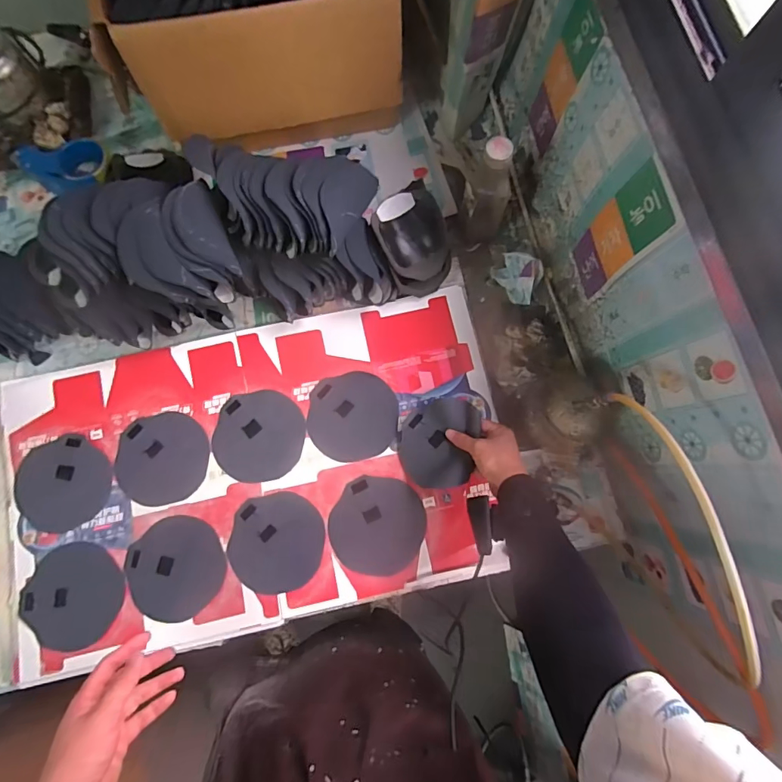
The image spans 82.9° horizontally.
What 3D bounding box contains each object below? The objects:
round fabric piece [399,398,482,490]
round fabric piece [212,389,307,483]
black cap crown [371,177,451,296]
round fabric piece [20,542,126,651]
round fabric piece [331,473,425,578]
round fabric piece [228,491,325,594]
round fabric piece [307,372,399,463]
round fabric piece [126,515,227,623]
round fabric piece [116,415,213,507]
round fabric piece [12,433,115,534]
[{"bbox_3d":[0.074,0.080,0.695,0.122,0.014,0.137,2,75,28],"label":"round fabric piece"},{"bbox_3d":[-0.213,0.071,0.716,0.141,0.007,0.143,1,76,-3],"label":"round fabric piece"},{"bbox_3d":[0.033,-0.246,0.734,0.108,0.101,0.154,-21,77,-4],"label":"black cap crown"},{"bbox_3d":[-0.475,0.304,0.666,0.143,0.009,0.137,0,75,-1],"label":"round fabric piece"},{"bbox_3d":[-0.020,0.208,0.688,0.143,0.007,0.141,5,77,2],"label":"round fabric piece"},{"bbox_3d":[-0.176,0.232,0.683,0.140,0.010,0.143,0,77,1],"label":"round fabric piece"},{"bbox_3d":[-0.062,0.042,0.727,0.142,0.008,0.140,-6,77,0],"label":"round fabric piece"},{"bbox_3d":[-0.326,0.267,0.672,0.141,0.005,0.140,0,77,1],"label":"round fabric piece"},{"bbox_3d":[-0.364,0.107,0.705,0.145,0.006,0.139,0,77,1],"label":"round fabric piece"},{"bbox_3d":[-0.514,0.147,0.694,0.147,0.006,0.138,0,77,1],"label":"round fabric piece"}]

